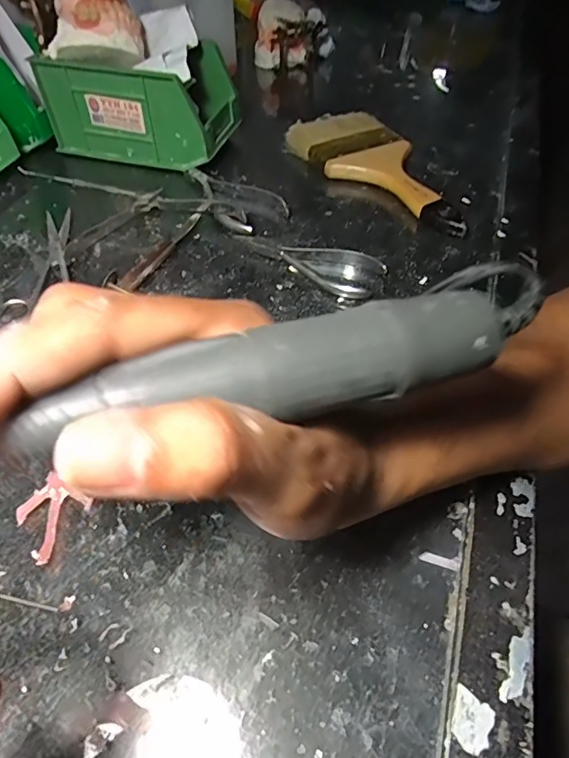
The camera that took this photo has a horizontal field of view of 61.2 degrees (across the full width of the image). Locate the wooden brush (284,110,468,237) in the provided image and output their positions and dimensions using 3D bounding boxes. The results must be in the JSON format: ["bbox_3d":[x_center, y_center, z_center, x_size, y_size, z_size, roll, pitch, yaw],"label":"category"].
[{"bbox_3d":[0.100,-0.206,0.467,0.095,0.024,0.223,-27,56,-22],"label":"wooden brush"}]

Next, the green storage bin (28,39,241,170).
[{"bbox_3d":[-0.139,-0.280,0.486,0.169,0.085,0.098,15,51,11],"label":"green storage bin"}]

